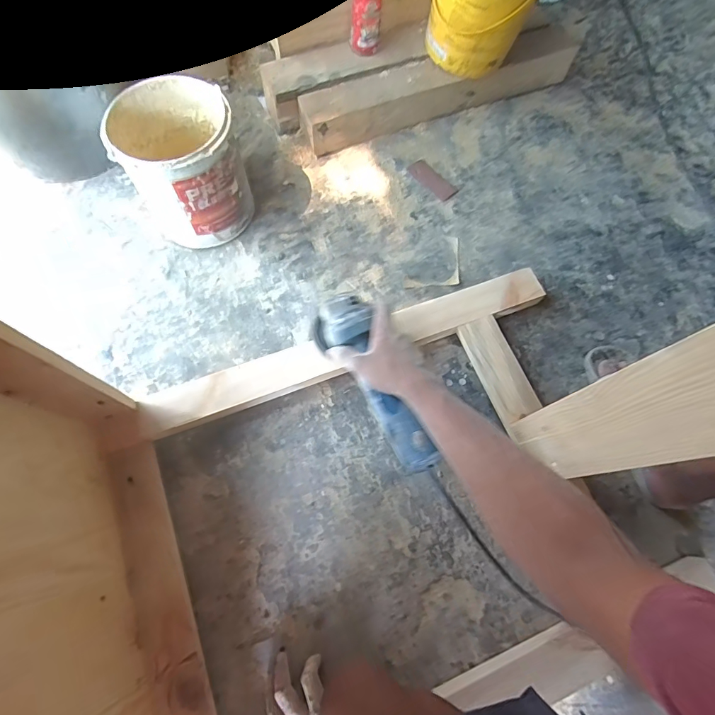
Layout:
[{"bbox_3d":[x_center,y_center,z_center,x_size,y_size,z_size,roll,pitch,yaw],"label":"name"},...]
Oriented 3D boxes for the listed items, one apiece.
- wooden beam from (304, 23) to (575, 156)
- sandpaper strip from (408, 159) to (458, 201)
[{"bbox_3d":[0.178,-0.545,0.863,0.601,0.092,0.084,-19,72,-9],"label":"wooden beam"},{"bbox_3d":[0.147,-0.346,0.836,0.046,0.005,0.101,-40,79,-17],"label":"sandpaper strip"}]

